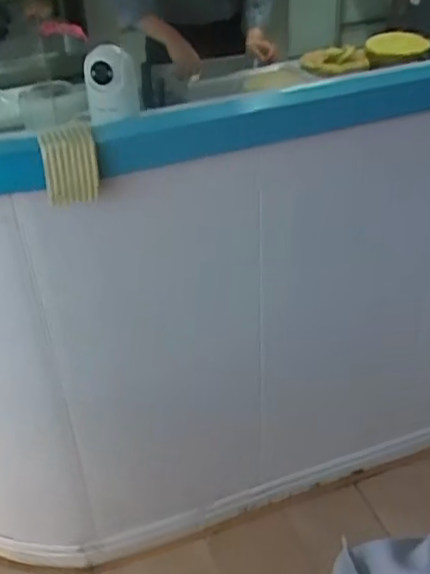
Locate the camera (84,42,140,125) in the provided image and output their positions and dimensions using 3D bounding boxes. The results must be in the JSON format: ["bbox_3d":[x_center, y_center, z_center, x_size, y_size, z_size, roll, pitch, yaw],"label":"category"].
[{"bbox_3d":[-0.164,-0.332,1.070,0.089,0.110,0.076,-9,35,-8],"label":"camera"}]

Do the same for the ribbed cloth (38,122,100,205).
[{"bbox_3d":[-0.222,-0.191,1.020,0.081,0.093,0.085,-9,35,-8],"label":"ribbed cloth"}]

